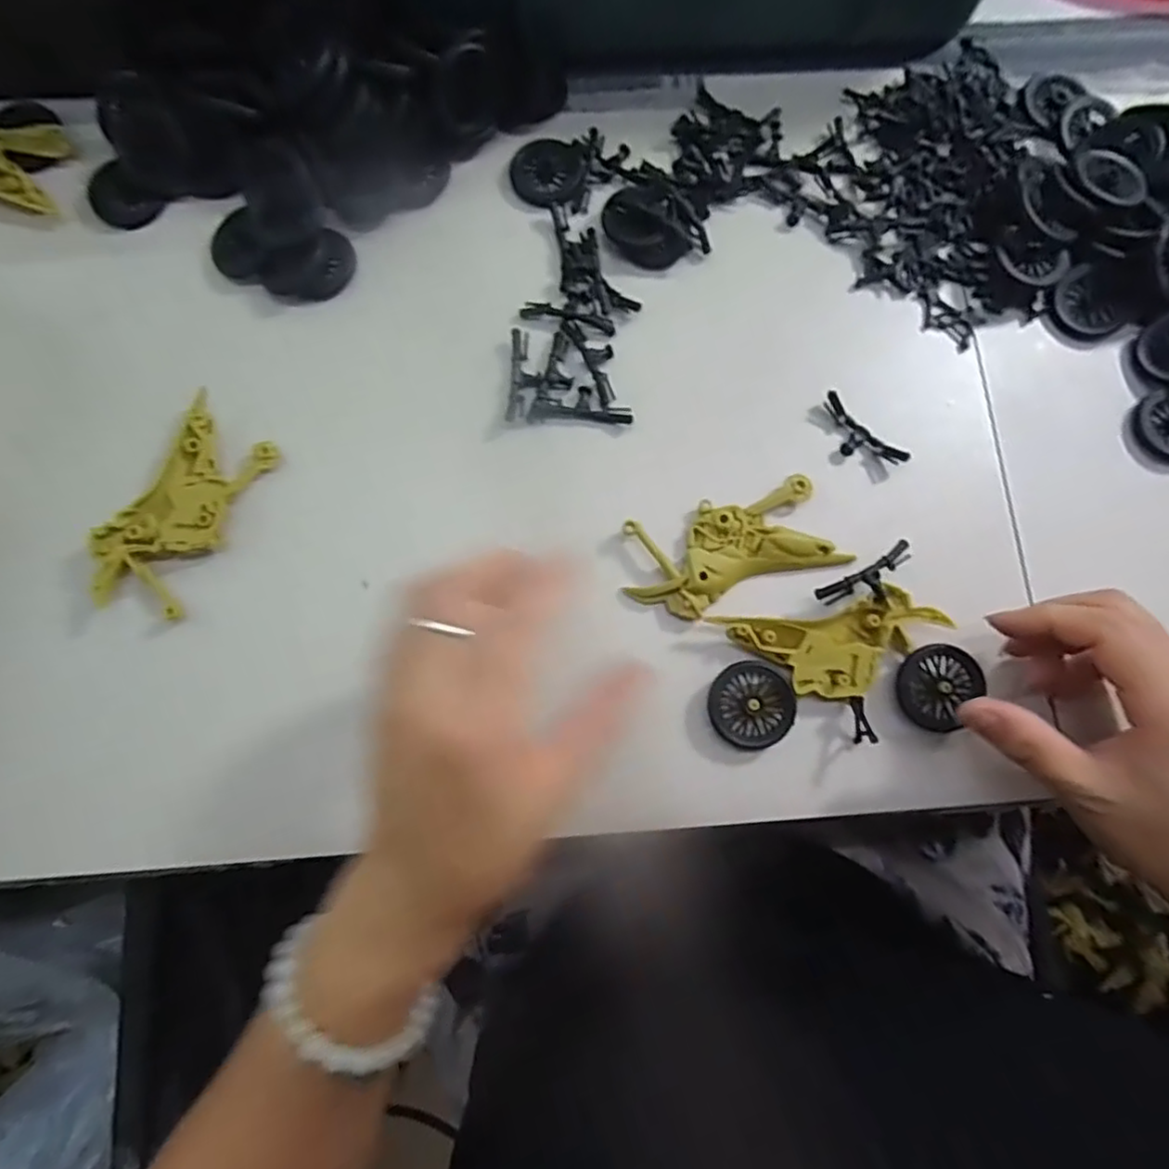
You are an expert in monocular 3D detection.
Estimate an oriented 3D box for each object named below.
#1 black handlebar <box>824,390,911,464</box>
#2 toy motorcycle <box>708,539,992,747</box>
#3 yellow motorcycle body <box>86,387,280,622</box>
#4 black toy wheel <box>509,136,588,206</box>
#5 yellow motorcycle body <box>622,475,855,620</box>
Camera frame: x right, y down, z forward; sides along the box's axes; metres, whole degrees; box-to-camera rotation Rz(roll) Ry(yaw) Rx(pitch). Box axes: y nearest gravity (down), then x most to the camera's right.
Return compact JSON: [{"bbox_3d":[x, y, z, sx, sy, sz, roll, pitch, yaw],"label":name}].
[{"bbox_3d":[0.133,-0.072,0.317,0.049,0.008,0.018,44,81,7],"label":"black handlebar"},{"bbox_3d":[0.112,0.034,0.291,0.113,0.016,0.076,-14,80,-4],"label":"toy motorcycle"},{"bbox_3d":[-0.186,-0.035,0.300,0.047,0.014,0.098,25,79,3],"label":"yellow motorcycle body"},{"bbox_3d":[-0.019,-0.220,0.343,0.039,0.004,0.040,0,79,-1],"label":"black toy wheel"},{"bbox_3d":[0.070,-0.017,0.304,0.099,0.009,0.048,-16,80,-5],"label":"yellow motorcycle body"}]

